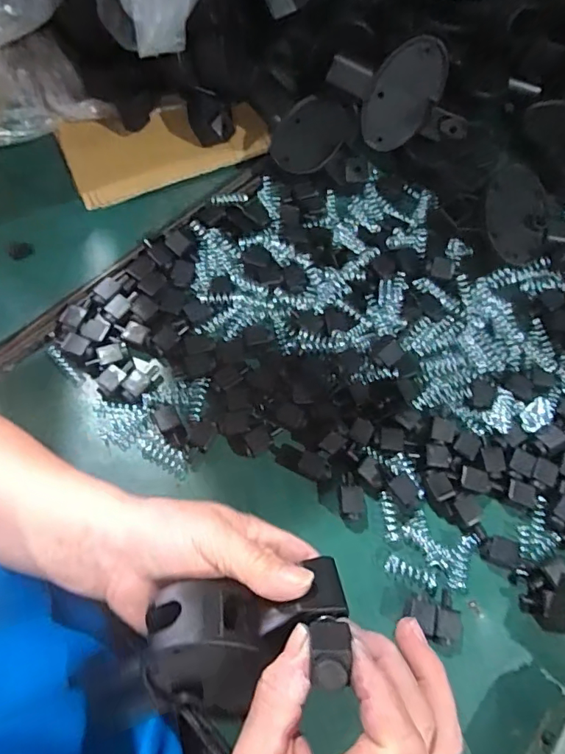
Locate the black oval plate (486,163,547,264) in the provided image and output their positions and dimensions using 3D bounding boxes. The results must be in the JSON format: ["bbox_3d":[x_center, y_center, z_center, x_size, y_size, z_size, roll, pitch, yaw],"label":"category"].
[{"bbox_3d":[0.225,-0.158,0.464,0.064,0.012,0.096,14,82,-8],"label":"black oval plate"}]

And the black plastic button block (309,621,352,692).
[{"bbox_3d":[0.022,0.126,0.219,0.017,0.017,0.025,0,71,-1],"label":"black plastic button block"}]

